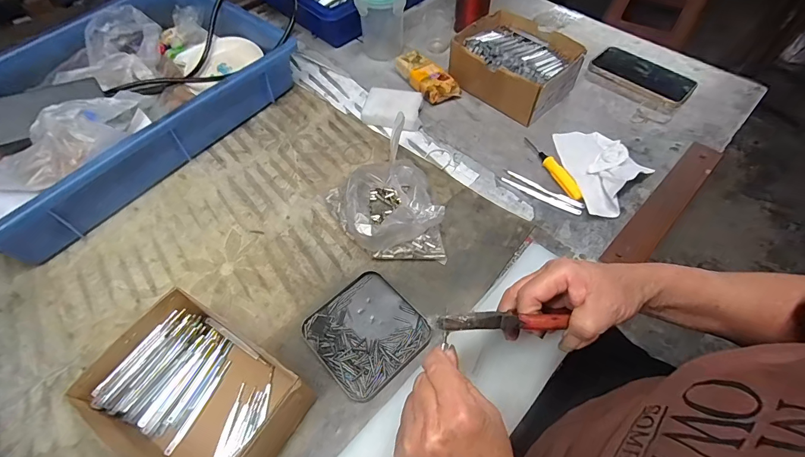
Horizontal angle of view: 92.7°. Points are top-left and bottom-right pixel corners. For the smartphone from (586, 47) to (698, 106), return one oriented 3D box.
[{"bbox_3d":[0.369,-0.237,0.598,0.147,0.018,0.074,38,63,21],"label":"smartphone"}]

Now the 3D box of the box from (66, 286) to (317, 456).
[{"bbox_3d":[-0.168,0.144,0.323,0.158,0.066,0.117,30,61,18],"label":"box"}]

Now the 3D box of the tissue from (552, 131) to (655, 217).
[{"bbox_3d":[0.264,-0.081,0.490,0.100,0.030,0.147,-5,57,-3],"label":"tissue"}]

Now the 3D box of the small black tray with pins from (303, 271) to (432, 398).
[{"bbox_3d":[-0.036,0.102,0.385,0.102,0.014,0.101,-37,64,-22],"label":"small black tray with pins"}]

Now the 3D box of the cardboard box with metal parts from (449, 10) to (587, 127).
[{"bbox_3d":[0.168,-0.246,0.575,0.165,0.065,0.130,38,64,22],"label":"cardboard box with metal parts"}]

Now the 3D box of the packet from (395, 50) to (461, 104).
[{"bbox_3d":[0.037,-0.235,0.593,0.052,0.027,0.107,-28,61,-17],"label":"packet"}]

